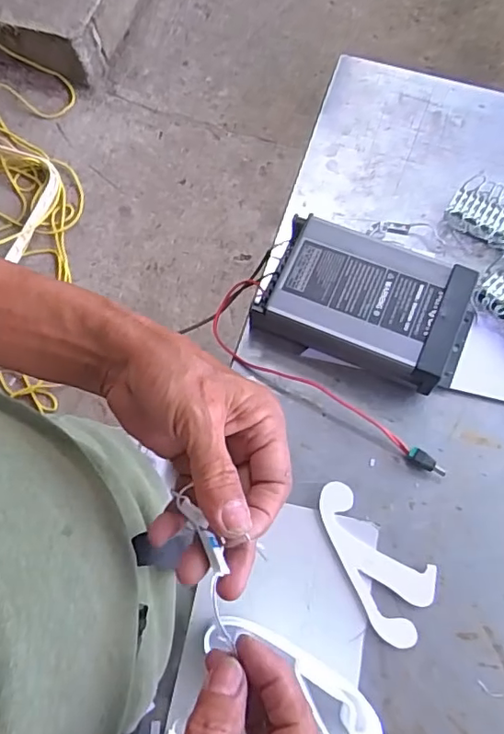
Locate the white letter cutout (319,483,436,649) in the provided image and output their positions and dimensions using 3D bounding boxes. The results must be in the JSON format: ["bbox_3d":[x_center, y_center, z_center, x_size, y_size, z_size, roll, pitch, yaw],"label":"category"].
[{"bbox_3d":[0.108,0.157,0.454,0.064,0.009,0.133,-23,72,-8],"label":"white letter cutout"}]

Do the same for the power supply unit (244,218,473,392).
[{"bbox_3d":[0.109,-0.057,0.505,0.184,0.051,0.109,23,72,8],"label":"power supply unit"}]

